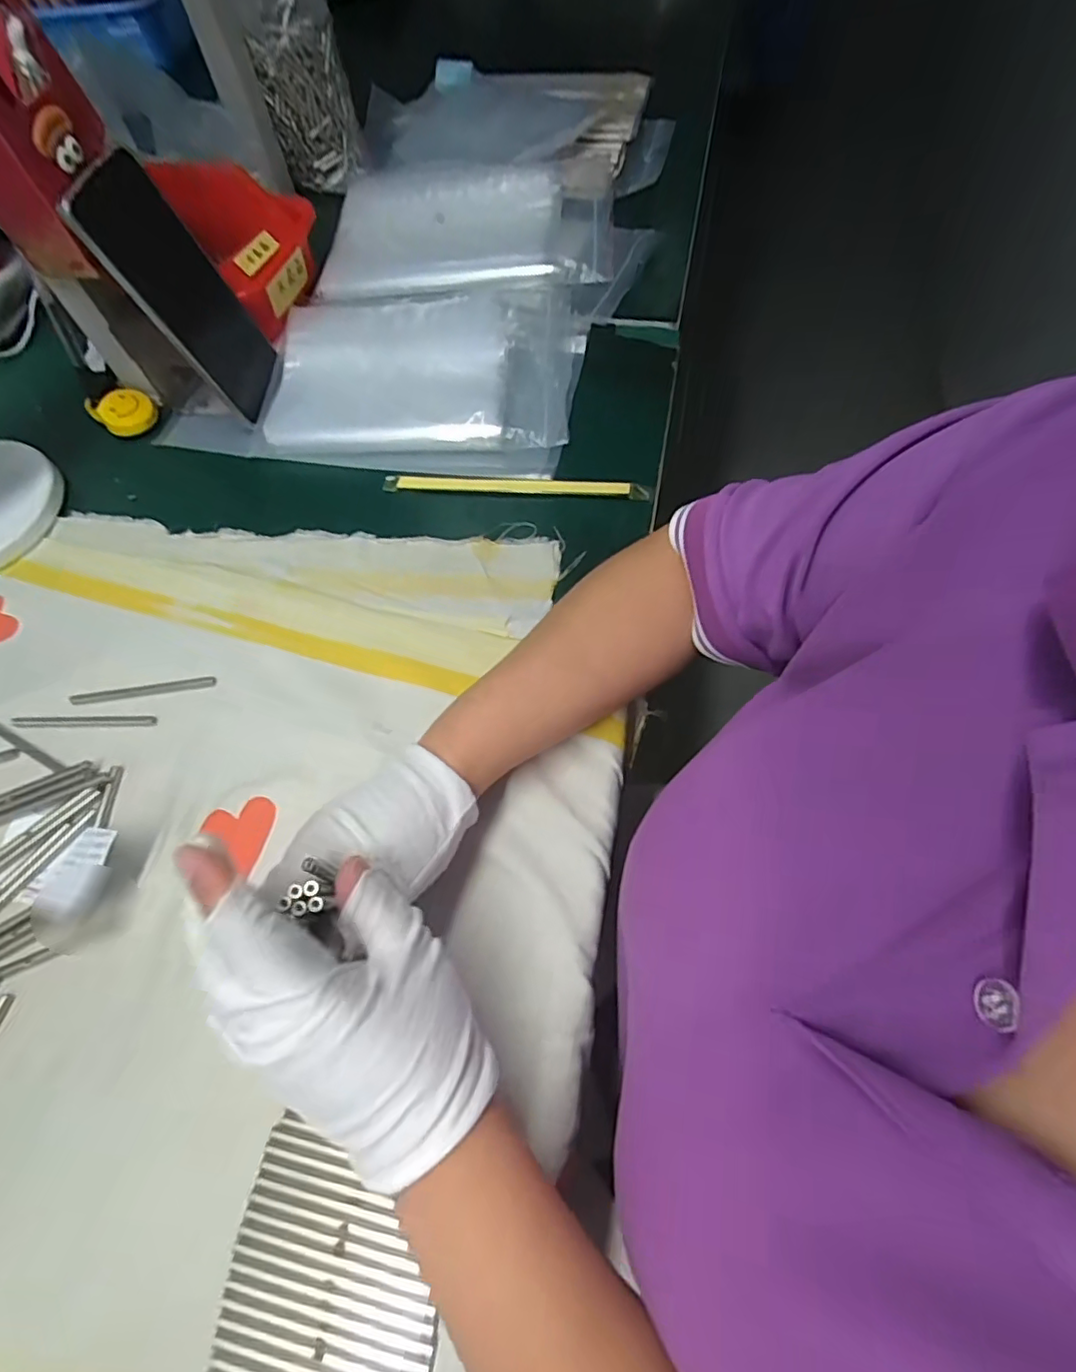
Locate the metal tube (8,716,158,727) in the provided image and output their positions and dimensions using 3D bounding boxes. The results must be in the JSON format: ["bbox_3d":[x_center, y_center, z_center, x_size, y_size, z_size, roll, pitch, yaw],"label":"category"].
[{"bbox_3d":[-0.290,0.022,0.374,0.093,0.004,0.006,0,63,1],"label":"metal tube"}]

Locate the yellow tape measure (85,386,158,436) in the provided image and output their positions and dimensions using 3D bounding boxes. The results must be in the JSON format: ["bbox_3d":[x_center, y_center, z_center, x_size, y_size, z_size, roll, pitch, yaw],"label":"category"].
[{"bbox_3d":[-0.344,-0.229,0.492,0.044,0.016,0.041,-40,100,-20],"label":"yellow tape measure"}]

